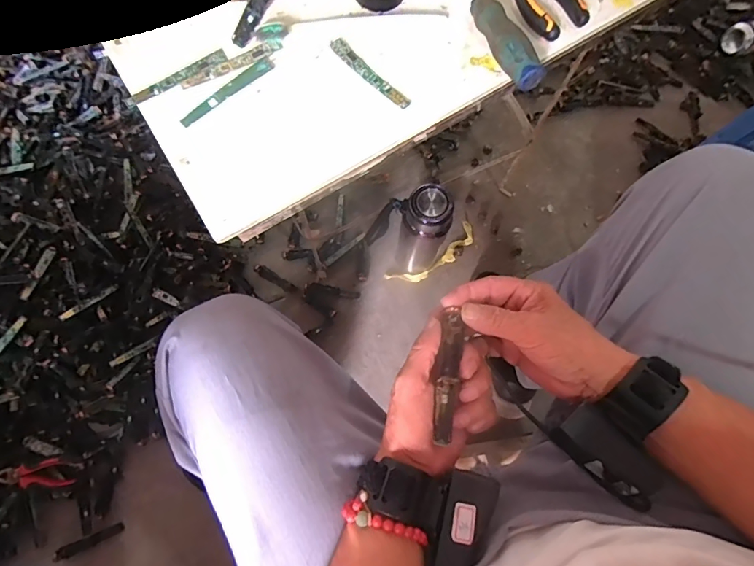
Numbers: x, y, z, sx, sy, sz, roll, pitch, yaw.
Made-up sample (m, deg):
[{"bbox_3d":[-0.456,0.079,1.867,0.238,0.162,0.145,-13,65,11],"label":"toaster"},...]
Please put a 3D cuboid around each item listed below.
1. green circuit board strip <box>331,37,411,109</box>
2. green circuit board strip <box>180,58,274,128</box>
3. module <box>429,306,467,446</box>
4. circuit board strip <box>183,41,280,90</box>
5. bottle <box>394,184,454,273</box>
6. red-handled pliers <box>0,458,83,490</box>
[{"bbox_3d":[-0.006,-0.196,0.397,0.015,0.005,0.095,-42,79,-11],"label":"green circuit board strip"},{"bbox_3d":[-0.138,-0.178,0.389,0.102,0.004,0.013,-44,79,-12],"label":"green circuit board strip"},{"bbox_3d":[0.057,0.070,0.333,0.020,0.013,0.099,10,64,2],"label":"module"},{"bbox_3d":[-0.136,-0.205,0.398,0.098,0.005,0.012,-31,77,-9],"label":"circuit board strip"},{"bbox_3d":[0.074,-0.086,0.722,0.086,0.228,0.071,29,76,7],"label":"bottle"},{"bbox_3d":[-0.553,0.311,0.688,0.126,0.014,0.040,-6,75,-2],"label":"red-handled pliers"}]

